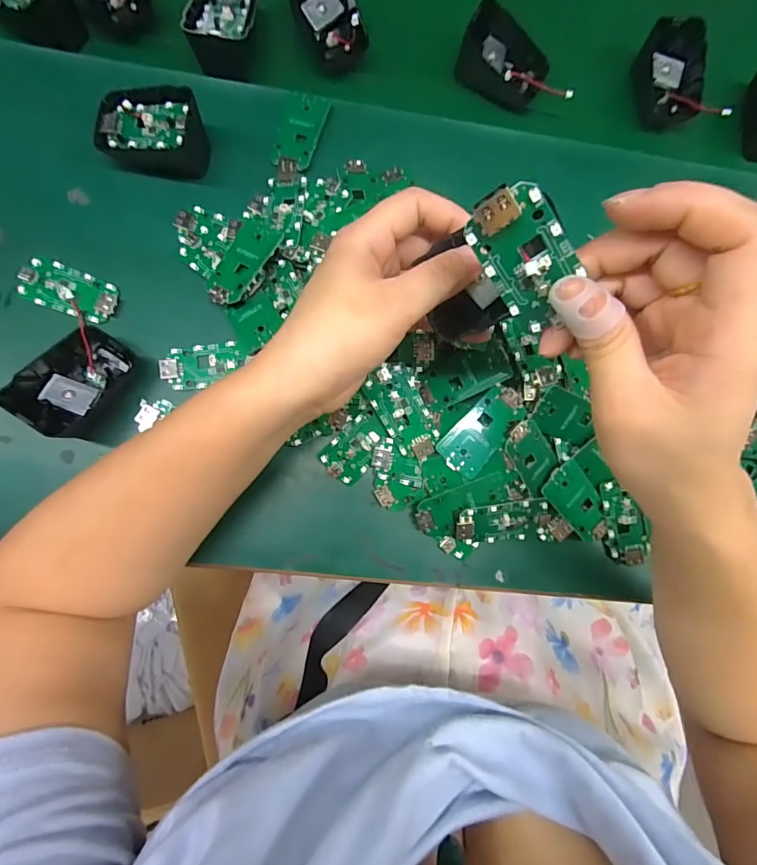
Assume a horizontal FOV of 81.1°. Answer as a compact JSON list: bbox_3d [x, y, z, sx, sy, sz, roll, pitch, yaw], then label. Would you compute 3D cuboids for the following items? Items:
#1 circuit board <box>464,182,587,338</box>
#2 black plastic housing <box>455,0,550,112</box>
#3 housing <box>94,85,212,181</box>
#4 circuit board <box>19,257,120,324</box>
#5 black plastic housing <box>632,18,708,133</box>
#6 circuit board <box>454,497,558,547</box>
[{"bbox_3d":[0.058,-0.064,0.170,0.061,0.030,0.006,40,38,-33],"label":"circuit board"},{"bbox_3d":[0.099,-0.285,0.340,0.072,0.039,0.049,19,83,-4],"label":"black plastic housing"},{"bbox_3d":[-0.153,-0.204,0.300,0.070,0.038,0.044,5,84,-6],"label":"housing"},{"bbox_3d":[-0.210,-0.096,0.299,0.062,0.006,0.031,19,83,-4],"label":"circuit board"},{"bbox_3d":[0.232,-0.282,0.350,0.045,0.031,0.064,-5,85,-7],"label":"black plastic housing"},{"bbox_3d":[0.086,0.061,0.300,0.066,0.006,0.032,-4,118,-6],"label":"circuit board"}]

